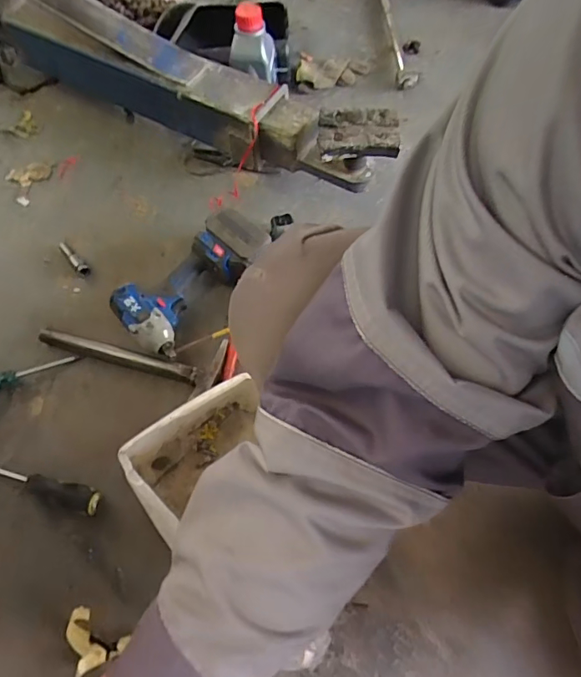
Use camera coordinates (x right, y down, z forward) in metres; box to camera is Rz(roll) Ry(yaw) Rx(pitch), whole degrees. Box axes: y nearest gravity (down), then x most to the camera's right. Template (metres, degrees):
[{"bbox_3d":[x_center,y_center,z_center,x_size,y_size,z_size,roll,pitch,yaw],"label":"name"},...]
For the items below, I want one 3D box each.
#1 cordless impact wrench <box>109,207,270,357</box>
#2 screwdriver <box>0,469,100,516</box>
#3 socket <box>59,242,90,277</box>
[{"bbox_3d":[-0.158,-0.093,0.786,0.132,0.083,0.249,36,68,19],"label":"cordless impact wrench"},{"bbox_3d":[-0.376,0.193,0.670,0.254,0.027,0.035,11,62,8],"label":"screwdriver"},{"bbox_3d":[-0.372,-0.136,0.849,0.021,0.019,0.080,-37,66,-18],"label":"socket"}]

